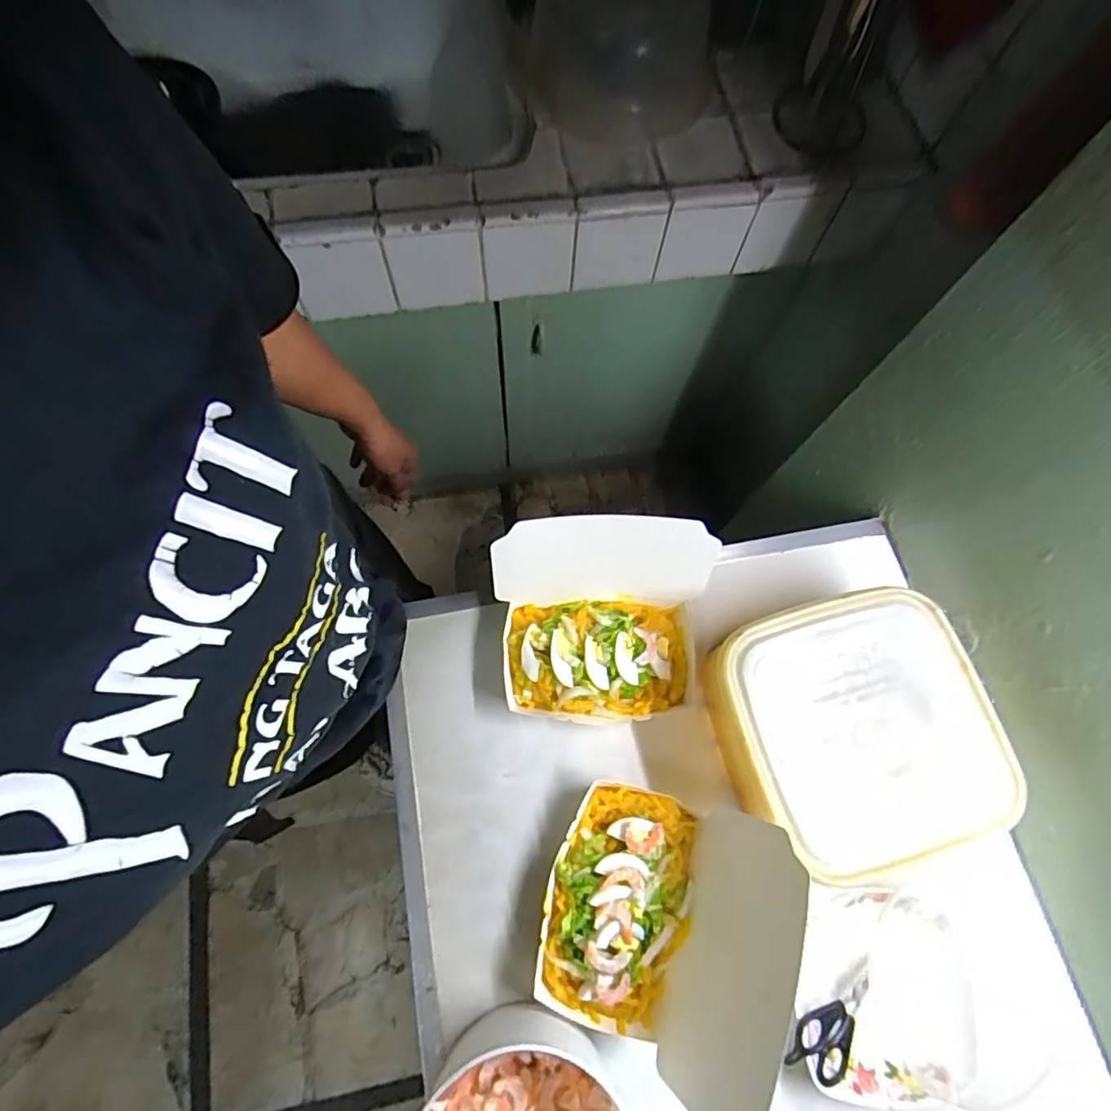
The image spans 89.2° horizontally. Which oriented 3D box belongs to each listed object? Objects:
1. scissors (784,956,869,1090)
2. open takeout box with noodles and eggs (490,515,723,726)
[{"bbox_3d":[0.233,0.389,0.464,0.106,0.013,0.051,-28,73,-25],"label":"scissors"},{"bbox_3d":[0.041,0.066,0.516,0.187,0.142,0.154,2,70,-1],"label":"open takeout box with noodles and eggs"}]

